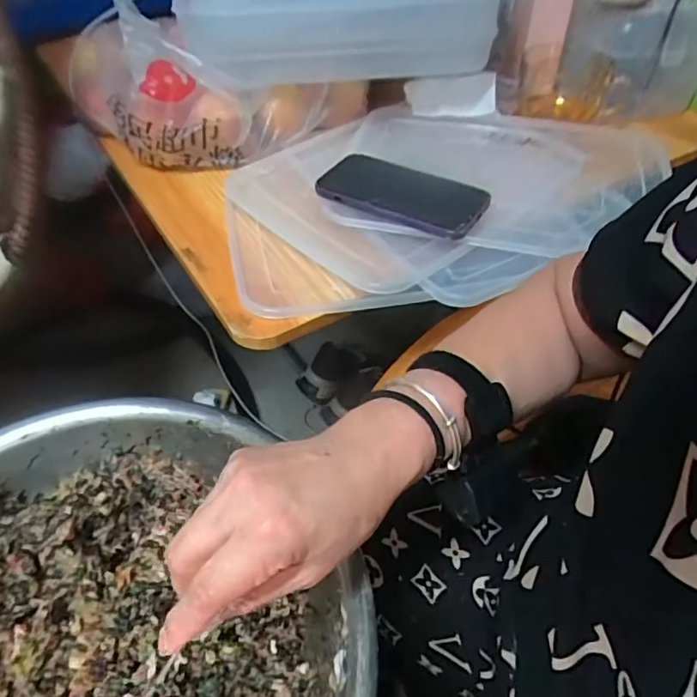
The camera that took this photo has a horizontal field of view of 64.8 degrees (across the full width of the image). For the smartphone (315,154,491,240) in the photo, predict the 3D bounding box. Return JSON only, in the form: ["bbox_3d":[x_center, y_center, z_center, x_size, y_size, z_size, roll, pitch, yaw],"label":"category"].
[{"bbox_3d":[0.056,-0.158,0.548,0.162,0.011,0.087,24,53,21],"label":"smartphone"}]

